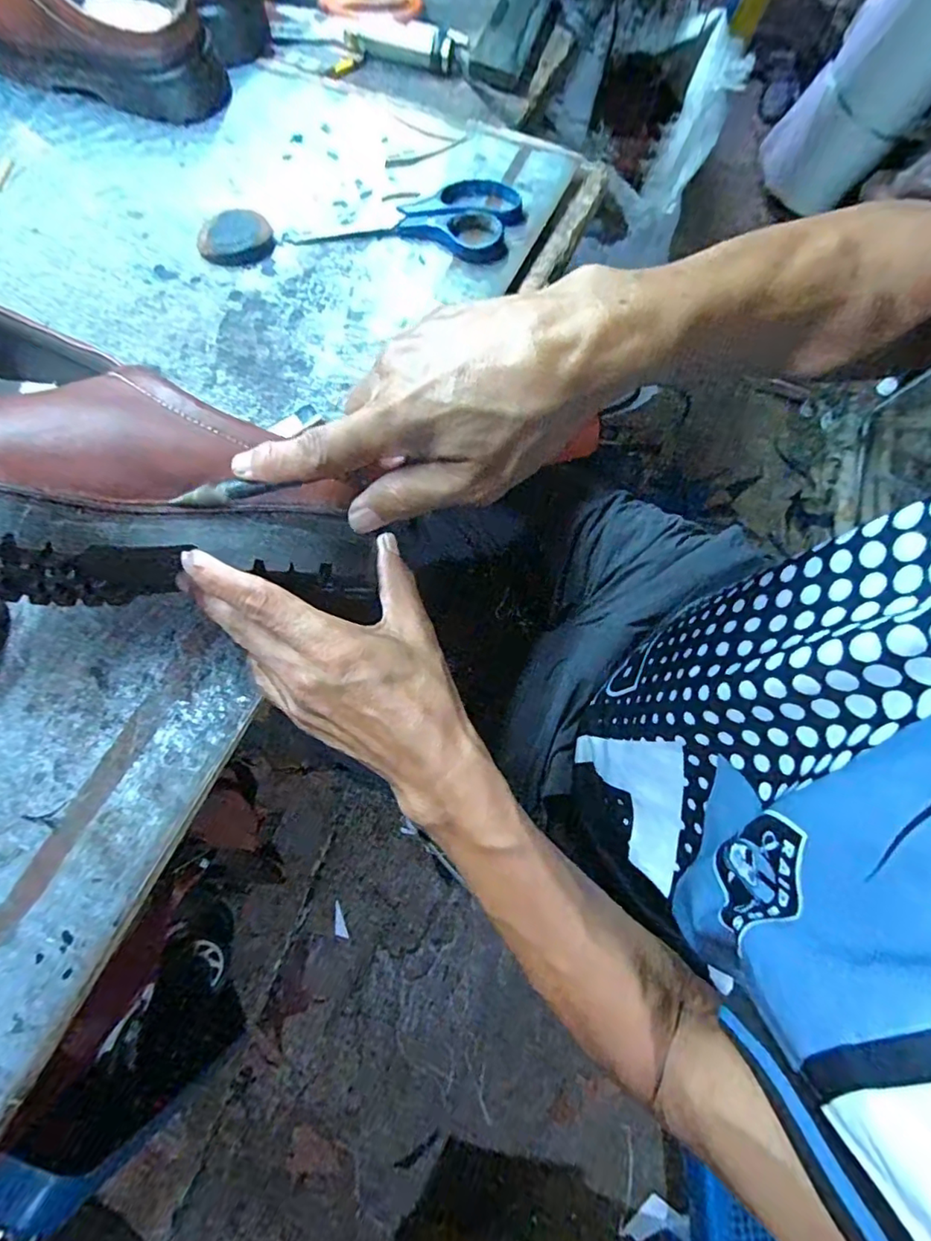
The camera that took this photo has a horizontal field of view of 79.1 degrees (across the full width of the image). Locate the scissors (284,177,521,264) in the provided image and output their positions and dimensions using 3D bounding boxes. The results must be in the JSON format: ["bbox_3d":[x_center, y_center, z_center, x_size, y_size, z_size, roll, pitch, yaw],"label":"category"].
[{"bbox_3d":[-0.044,-0.316,0.437,0.173,0.017,0.069,10,72,3],"label":"scissors"}]

